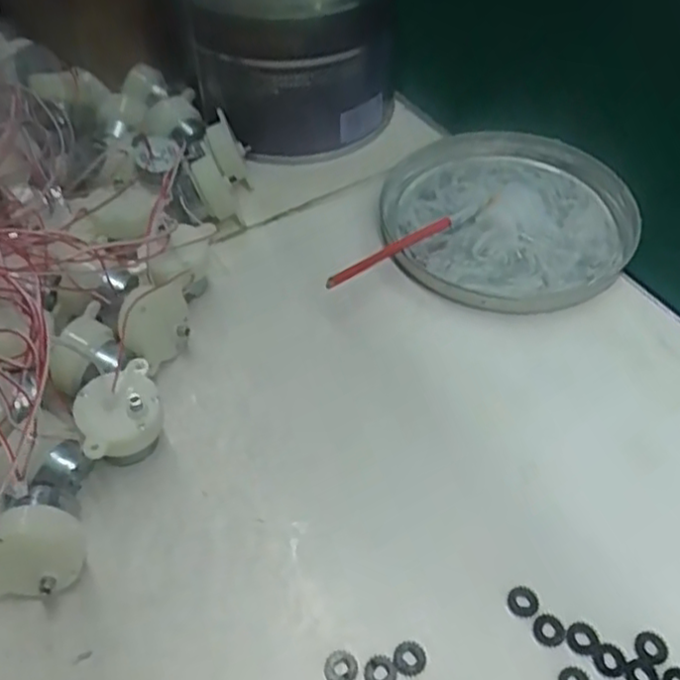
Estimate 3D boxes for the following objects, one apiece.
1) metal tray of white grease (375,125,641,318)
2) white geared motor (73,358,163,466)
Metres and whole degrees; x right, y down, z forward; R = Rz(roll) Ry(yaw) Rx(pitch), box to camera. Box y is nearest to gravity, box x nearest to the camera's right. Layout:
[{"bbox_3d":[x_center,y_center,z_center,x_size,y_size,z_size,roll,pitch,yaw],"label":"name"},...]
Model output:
[{"bbox_3d":[0.090,-0.070,0.378,0.127,0.010,0.142,9,50,8],"label":"metal tray of white grease"},{"bbox_3d":[-0.086,0.032,0.276,0.031,0.028,0.033,-19,52,-16],"label":"white geared motor"}]

